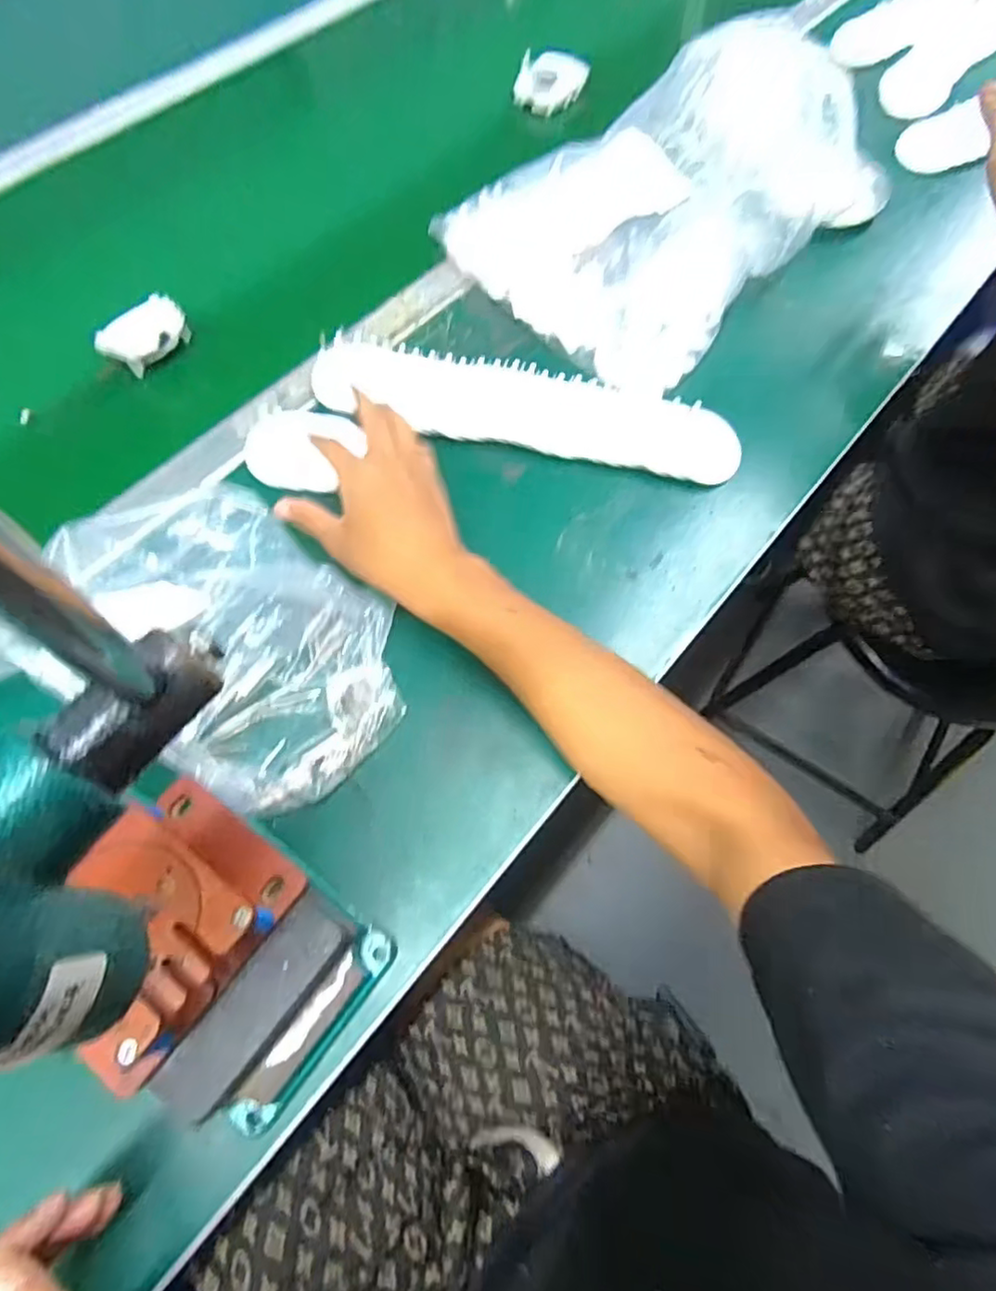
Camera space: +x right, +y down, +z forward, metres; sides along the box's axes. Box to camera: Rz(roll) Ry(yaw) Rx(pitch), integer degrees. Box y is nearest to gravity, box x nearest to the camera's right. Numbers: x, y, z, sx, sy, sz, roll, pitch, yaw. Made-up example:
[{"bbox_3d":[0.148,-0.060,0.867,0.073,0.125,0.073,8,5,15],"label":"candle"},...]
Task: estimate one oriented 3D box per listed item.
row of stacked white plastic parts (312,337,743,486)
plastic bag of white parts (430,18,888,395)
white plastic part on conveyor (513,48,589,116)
[{"bbox_3d":[0.022,-0.184,0.506,0.329,0.025,0.064,12,67,0],"label":"row of stacked white plastic parts"},{"bbox_3d":[0.138,-0.396,0.553,0.270,0.116,0.303,42,73,15],"label":"plastic bag of white parts"},{"bbox_3d":[0.056,-0.603,0.694,0.067,0.022,0.075,20,68,7],"label":"white plastic part on conveyor"}]

